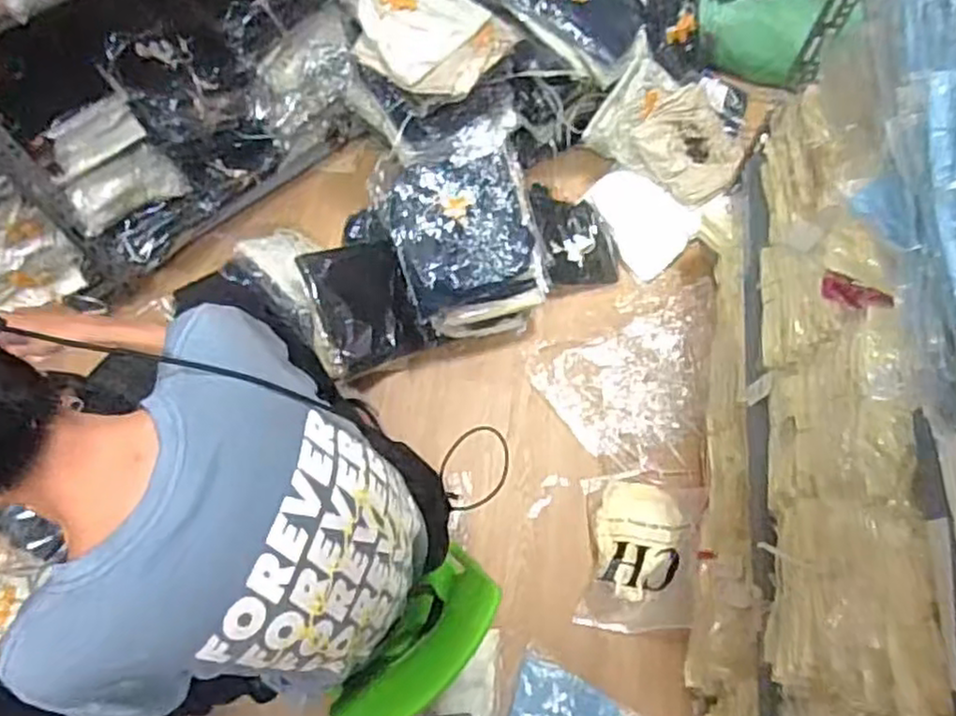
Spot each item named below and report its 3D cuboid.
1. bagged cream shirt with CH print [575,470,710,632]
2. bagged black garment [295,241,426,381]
[{"bbox_3d":[0.324,0.365,1.362,0.237,0.063,0.311,5,67,2],"label":"bagged cream shirt with CH print"},{"bbox_3d":[-0.257,-0.136,1.529,0.206,0.083,0.326,-18,68,-8],"label":"bagged black garment"}]

